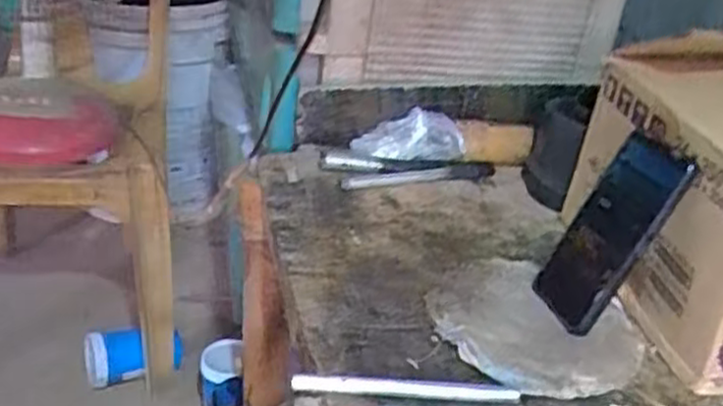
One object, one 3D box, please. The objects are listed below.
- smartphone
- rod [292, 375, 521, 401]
[{"bbox_3d":[0.196,0.023,0.617,0.016,0.158,0.072,25,16,-29],"label":"smartphone"},{"bbox_3d":[0.032,0.131,0.549,0.159,0.012,0.014,6,27,-6],"label":"rod"}]

